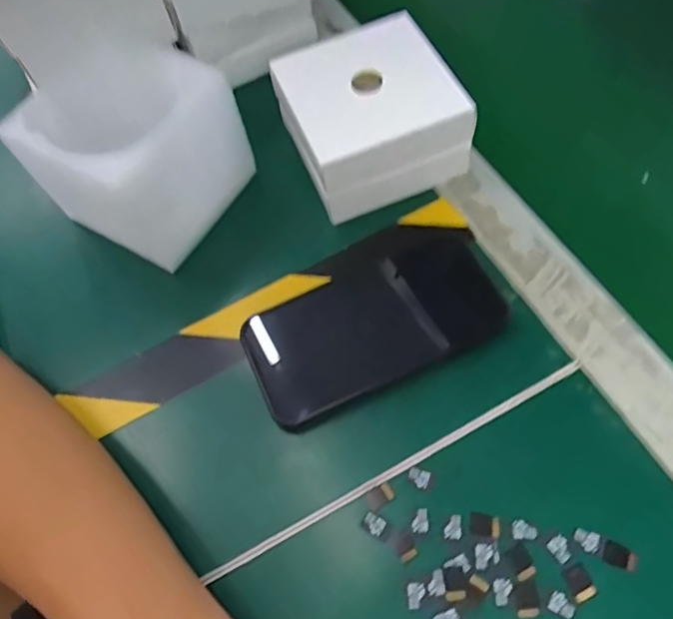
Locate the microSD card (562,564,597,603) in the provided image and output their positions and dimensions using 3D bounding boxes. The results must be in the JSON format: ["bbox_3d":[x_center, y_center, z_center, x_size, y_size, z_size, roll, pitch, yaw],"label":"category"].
[{"bbox_3d":[0.115,0.129,0.264,0.011,0.004,0.014,-24,60,-7],"label":"microSD card"}]

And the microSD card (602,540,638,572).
[{"bbox_3d":[0.136,0.118,0.267,0.015,0.004,0.011,16,72,17],"label":"microSD card"}]

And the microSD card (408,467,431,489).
[{"bbox_3d":[0.043,0.088,0.292,0.011,0.004,0.009,19,63,14],"label":"microSD card"}]

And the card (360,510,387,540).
[{"bbox_3d":[0.020,0.111,0.286,0.014,0.004,0.009,30,69,15],"label":"card"}]

